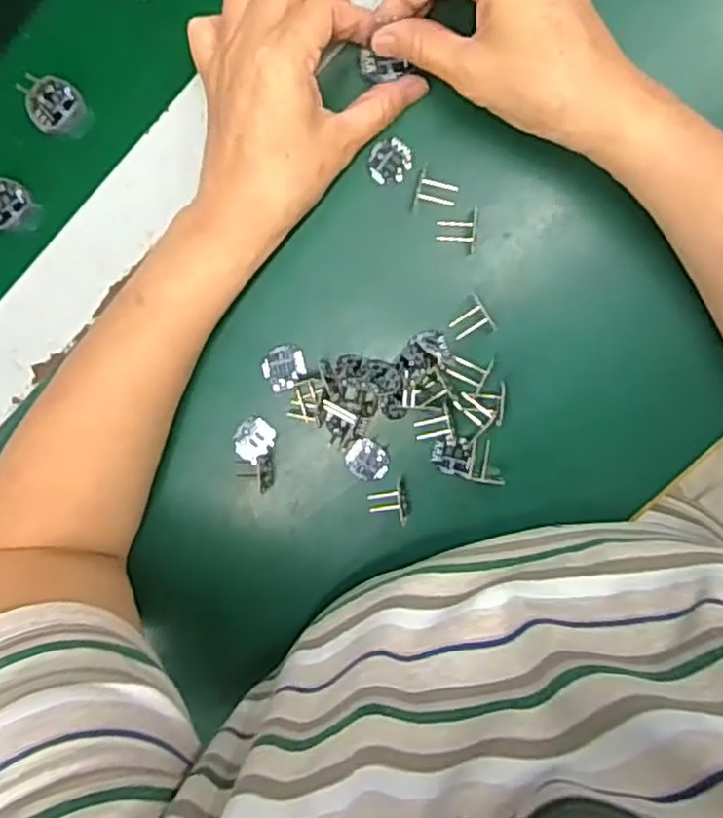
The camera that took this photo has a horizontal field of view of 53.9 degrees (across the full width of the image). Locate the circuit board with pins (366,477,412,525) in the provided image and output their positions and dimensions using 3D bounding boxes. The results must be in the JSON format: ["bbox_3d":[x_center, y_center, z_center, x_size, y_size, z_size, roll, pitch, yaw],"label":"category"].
[{"bbox_3d":[0.016,0.055,0.407,0.024,0.017,0.027,-1,97,5],"label":"circuit board with pins"}]

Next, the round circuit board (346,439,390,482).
[{"bbox_3d":[0.004,0.030,0.409,0.025,0.004,0.022,41,99,-1],"label":"round circuit board"}]

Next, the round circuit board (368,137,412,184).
[{"bbox_3d":[0.016,-0.134,0.383,0.022,0.004,0.023,1,98,5],"label":"round circuit board"}]

